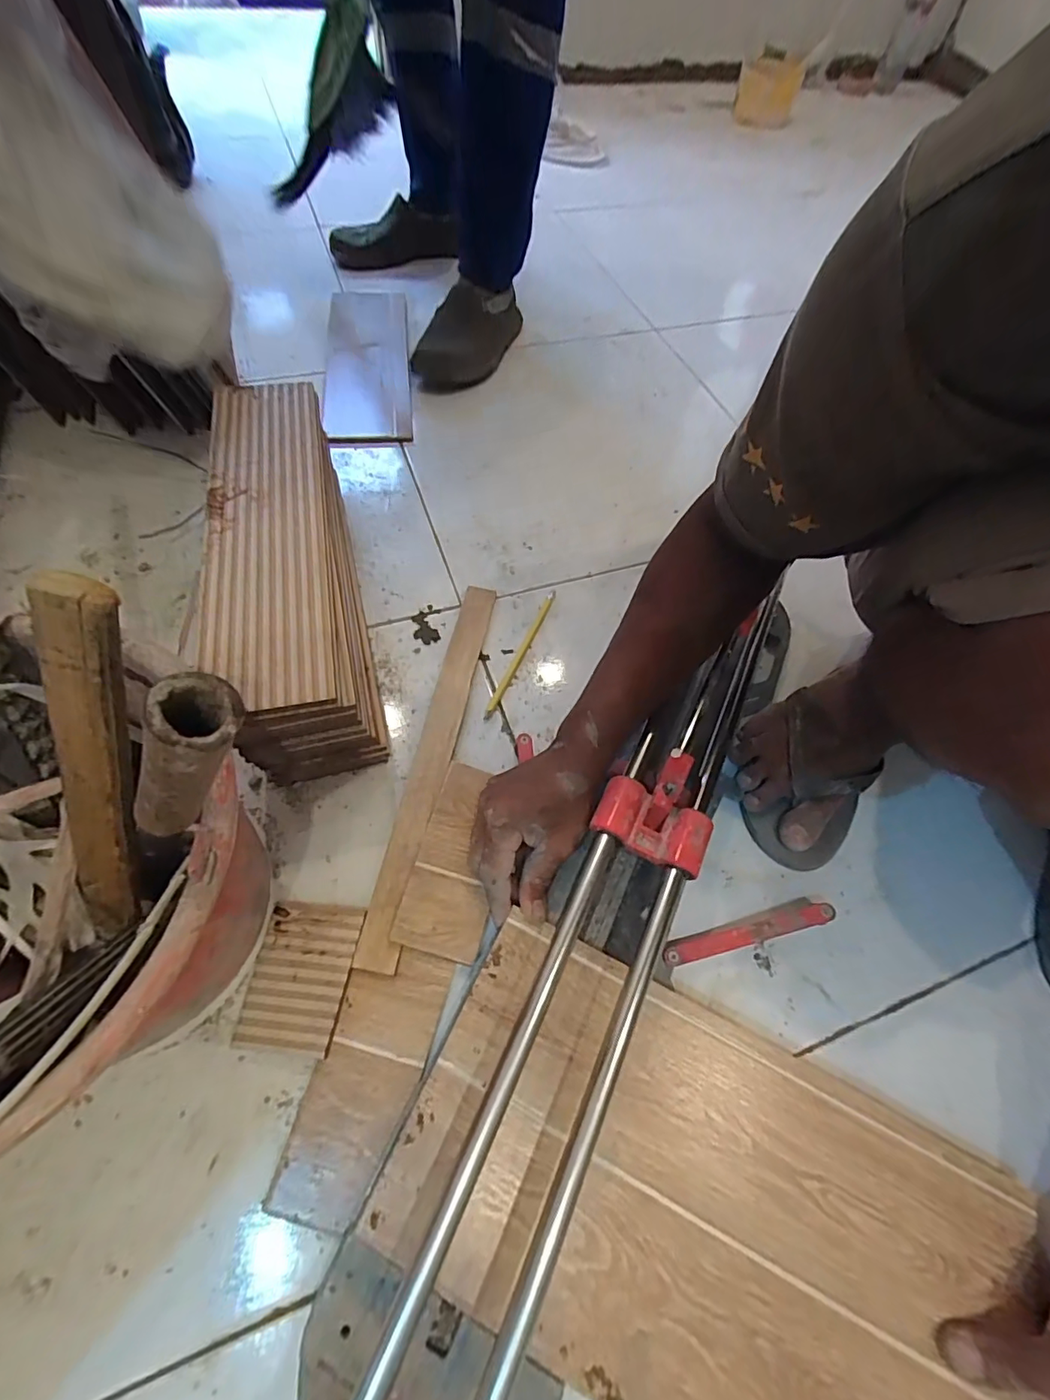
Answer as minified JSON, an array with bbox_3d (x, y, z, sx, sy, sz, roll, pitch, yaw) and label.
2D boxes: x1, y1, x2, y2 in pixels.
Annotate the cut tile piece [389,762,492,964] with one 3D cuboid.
[{"bbox_3d":[-0.054,0.130,0.448,0.067,0.007,0.153,18,60,-4],"label":"cut tile piece"}]

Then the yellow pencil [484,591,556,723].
[{"bbox_3d":[-0.003,-0.051,0.571,0.010,0.007,0.180,22,62,9],"label":"yellow pencil"}]

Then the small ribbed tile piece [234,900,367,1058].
[{"bbox_3d":[-0.170,0.210,0.405,0.072,0.015,0.099,8,60,1],"label":"small ribbed tile piece"}]

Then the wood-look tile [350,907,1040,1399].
[{"bbox_3d":[0.115,0.325,0.339,0.388,0.013,0.209,25,62,10],"label":"wood-look tile"}]

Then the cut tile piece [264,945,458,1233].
[{"bbox_3d":[-0.112,0.266,0.378,0.072,0.015,0.164,17,61,6],"label":"cut tile piece"}]

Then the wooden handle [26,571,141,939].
[{"bbox_3d":[-0.199,0.046,0.247,0.023,0.225,0.018,36,34,15],"label":"wooden handle"}]

